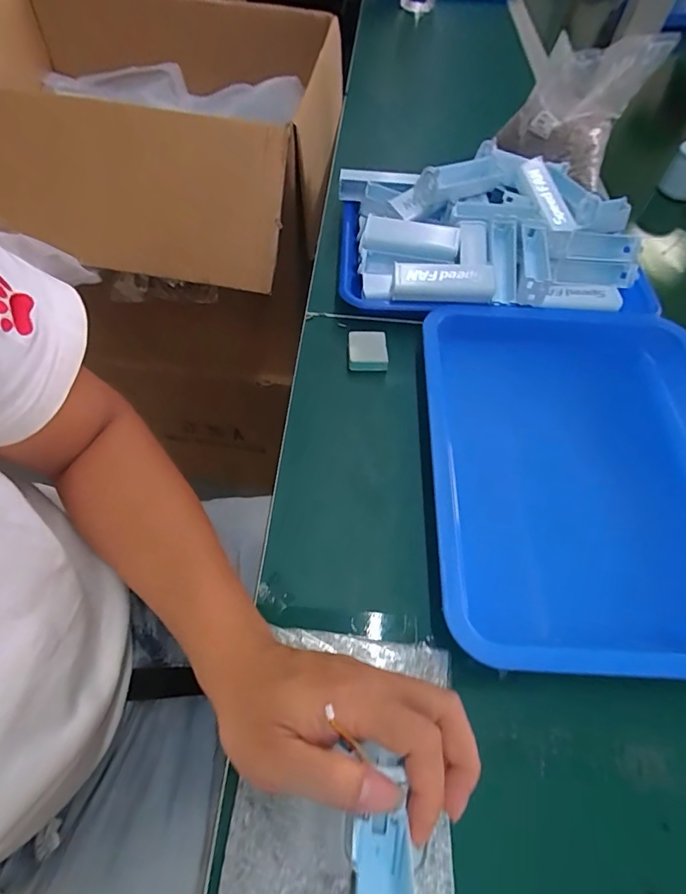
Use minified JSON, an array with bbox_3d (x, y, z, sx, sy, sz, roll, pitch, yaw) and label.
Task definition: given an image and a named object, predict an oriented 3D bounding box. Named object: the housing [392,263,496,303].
[{"bbox_3d":[0.100,-0.165,0.466,0.098,0.031,0.028,3,57,-2],"label":"housing"}]

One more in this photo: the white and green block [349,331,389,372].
[{"bbox_3d":[0.024,-0.094,0.458,0.037,0.014,0.044,1,57,-3],"label":"white and green block"}]

